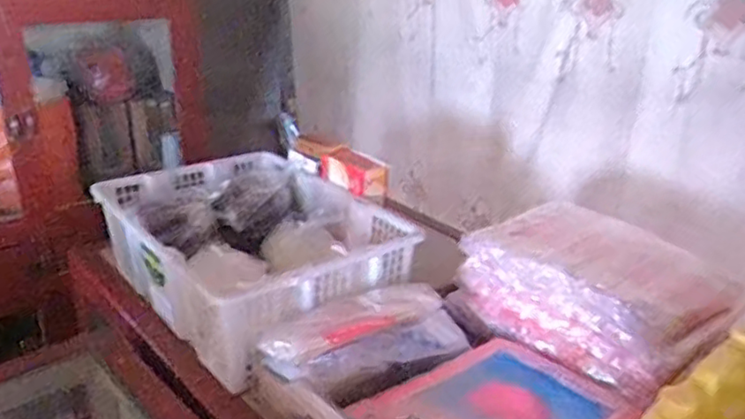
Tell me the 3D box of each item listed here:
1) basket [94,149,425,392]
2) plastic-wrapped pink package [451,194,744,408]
[{"bbox_3d":[-0.196,0.067,1.047,0.345,0.171,0.467,-15,28,-38],"label":"basket"},{"bbox_3d":[0.304,0.107,0.915,0.187,0.171,0.336,-17,29,-41],"label":"plastic-wrapped pink package"}]

